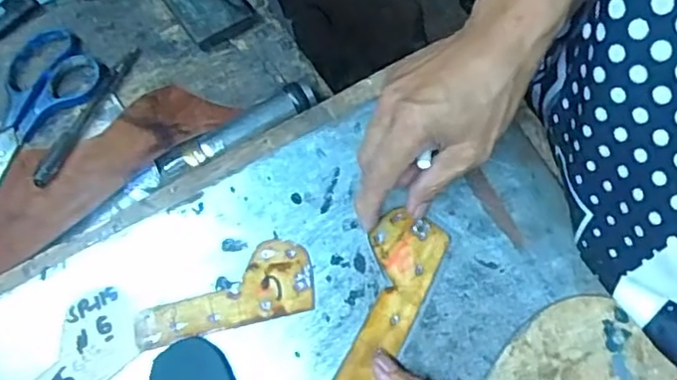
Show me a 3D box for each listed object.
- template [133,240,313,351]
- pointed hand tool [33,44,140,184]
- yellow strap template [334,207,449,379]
[{"bbox_3d":[-0.076,0.067,0.399,0.117,0.004,0.048,-13,74,-4],"label":"template"},{"bbox_3d":[-0.191,-0.059,0.461,0.012,0.009,0.131,24,66,9],"label":"pointed hand tool"},{"bbox_3d":[0.011,0.101,0.386,0.047,0.005,0.190,27,75,10],"label":"yellow strap template"}]

